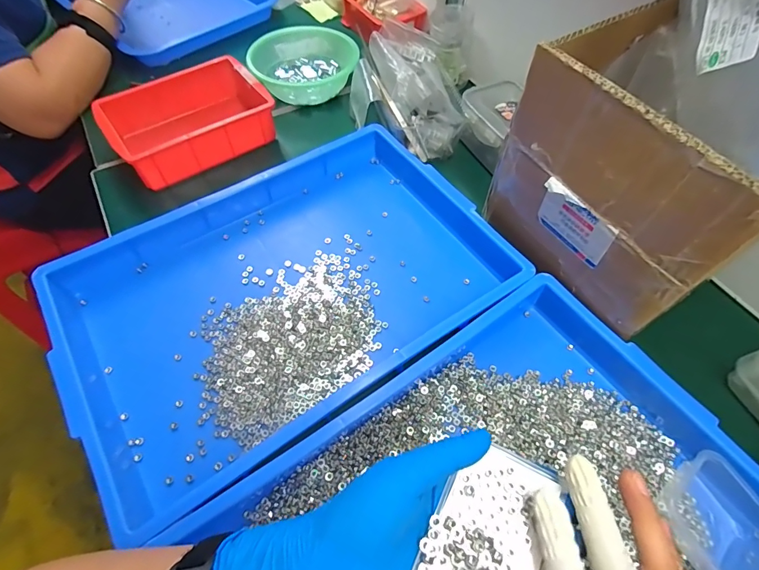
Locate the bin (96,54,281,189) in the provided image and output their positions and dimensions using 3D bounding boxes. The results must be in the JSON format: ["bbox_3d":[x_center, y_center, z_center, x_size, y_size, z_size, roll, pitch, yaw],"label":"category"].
[{"bbox_3d":[-0.256,-0.227,0.545,0.202,0.066,0.135,-33,64,-19],"label":"bin"}]

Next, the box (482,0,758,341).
[{"bbox_3d":[0.236,-0.101,0.364,0.154,0.184,0.202,-28,63,-17],"label":"box"}]

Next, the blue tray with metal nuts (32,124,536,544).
[{"bbox_3d":[-0.092,-0.003,0.423,0.419,0.045,0.290,-32,65,-16],"label":"blue tray with metal nuts"}]

